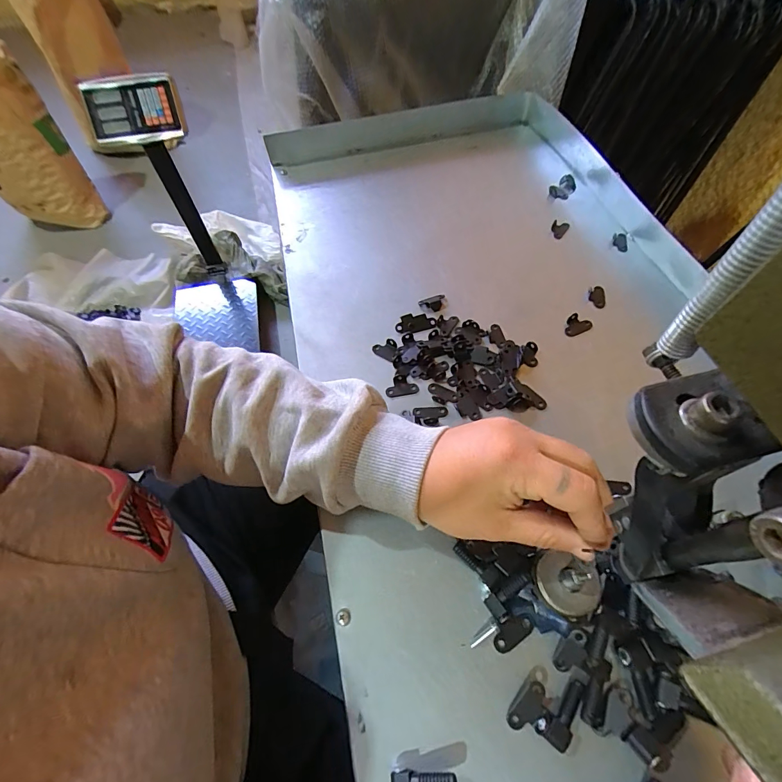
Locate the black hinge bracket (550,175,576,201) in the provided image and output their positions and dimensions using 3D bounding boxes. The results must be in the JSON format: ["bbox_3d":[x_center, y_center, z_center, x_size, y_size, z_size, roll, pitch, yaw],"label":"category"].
[{"bbox_3d":[0.221,-0.259,0.492,0.044,0.004,0.025,-40,80,-15],"label":"black hinge bracket"}]

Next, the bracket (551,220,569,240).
[{"bbox_3d":[0.199,-0.191,0.453,0.019,0.009,0.029,20,62,15],"label":"bracket"}]

